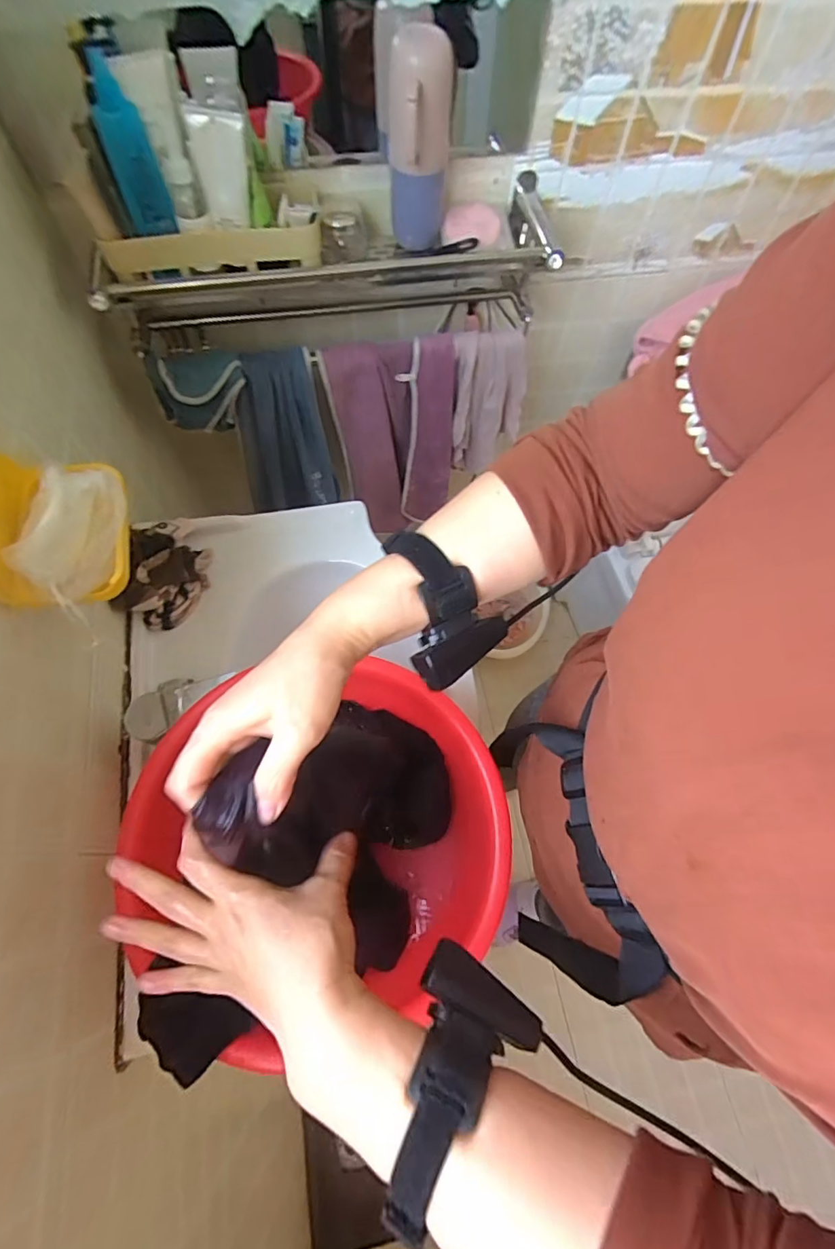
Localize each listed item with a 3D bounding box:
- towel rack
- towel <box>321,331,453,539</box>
[{"bbox_3d":[-0.089,-0.467,0.699,0.616,0.145,0.166,-10,66,-6],"label":"towel rack"},{"bbox_3d":[-0.040,-0.312,0.916,0.193,0.388,0.067,-11,66,-7],"label":"towel"}]

